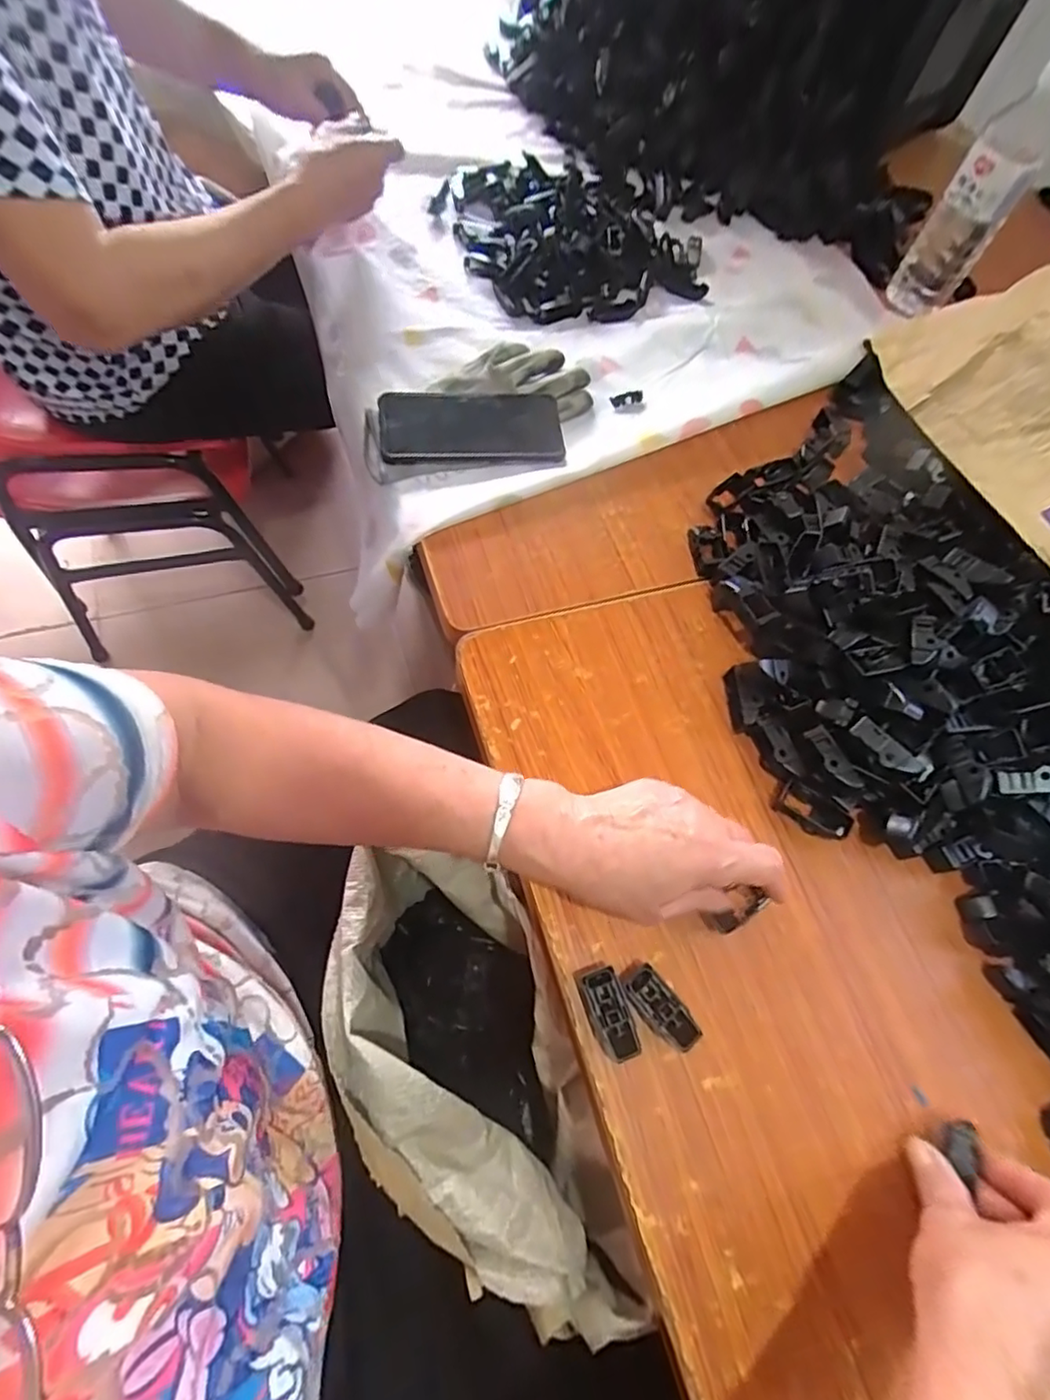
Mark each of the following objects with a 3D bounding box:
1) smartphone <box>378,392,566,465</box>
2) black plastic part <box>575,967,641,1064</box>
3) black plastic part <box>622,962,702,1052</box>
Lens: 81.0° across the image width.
[{"bbox_3d":[-0.048,-0.246,0.553,0.159,0.011,0.079,-5,69,-9],"label":"smartphone"},{"bbox_3d":[0.050,0.189,0.370,0.024,0.021,0.049,-15,68,-13],"label":"black plastic part"},{"bbox_3d":[0.082,0.188,0.375,0.022,0.022,0.050,-35,74,-19],"label":"black plastic part"}]

